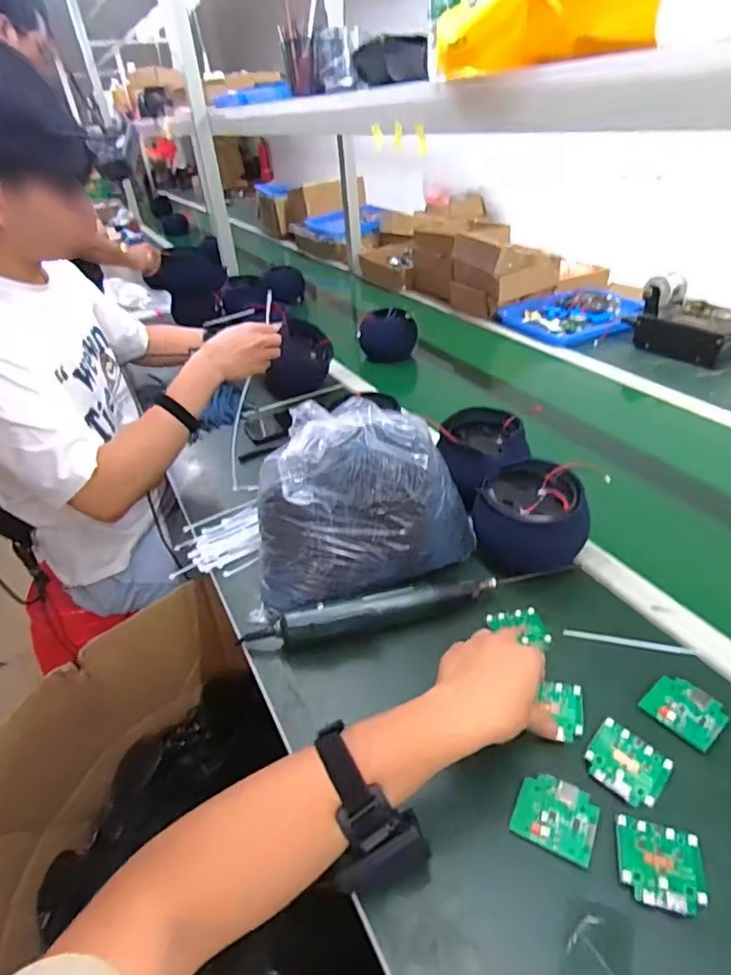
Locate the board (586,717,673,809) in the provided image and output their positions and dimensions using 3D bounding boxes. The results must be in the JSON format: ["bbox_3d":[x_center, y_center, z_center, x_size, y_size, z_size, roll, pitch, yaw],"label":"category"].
[{"bbox_3d":[0.222,0.233,0.459,0.056,0.007,0.056,26,45,36],"label":"board"}]

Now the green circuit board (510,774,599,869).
[{"bbox_3d":[0.153,0.264,0.436,0.060,0.010,0.054,14,40,26],"label":"green circuit board"}]

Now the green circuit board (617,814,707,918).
[{"bbox_3d":[0.219,0.278,0.400,0.057,0.004,0.056,7,37,16],"label":"green circuit board"}]

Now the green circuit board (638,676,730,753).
[{"bbox_3d":[0.294,0.203,0.497,0.058,0.004,0.060,-29,41,-29],"label":"green circuit board"}]

